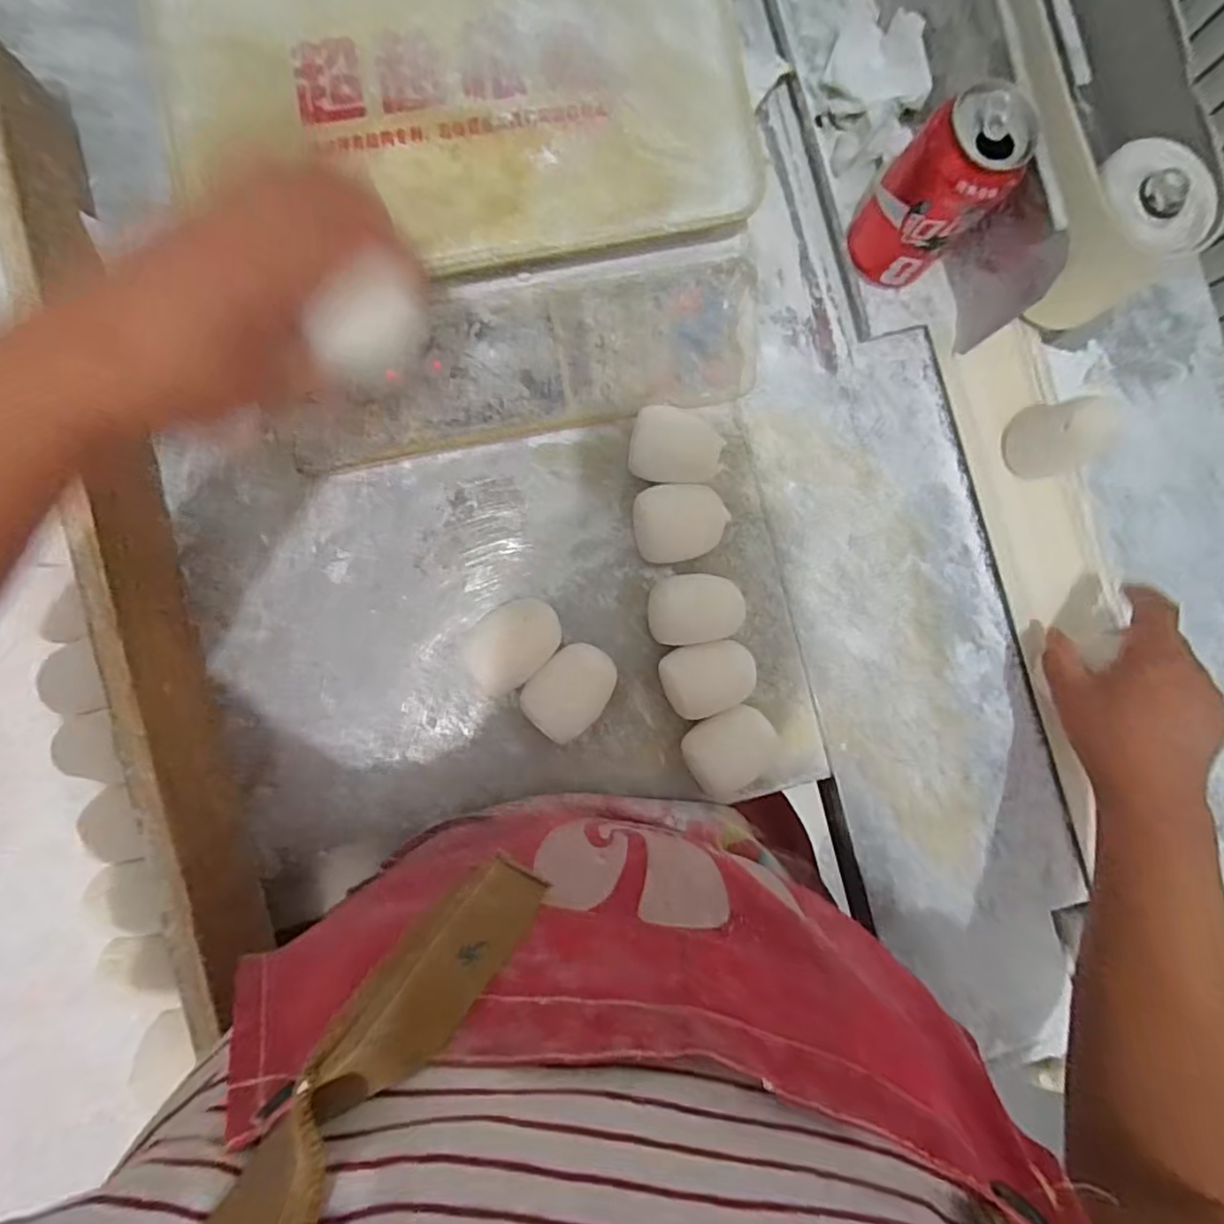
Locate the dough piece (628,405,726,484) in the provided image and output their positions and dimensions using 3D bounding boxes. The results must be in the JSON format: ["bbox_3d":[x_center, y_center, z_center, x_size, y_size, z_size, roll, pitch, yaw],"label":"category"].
[{"bbox_3d":[0.045,-0.114,0.442,0.063,0.039,0.047,12,87,-3],"label":"dough piece"}]

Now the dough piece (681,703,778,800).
[{"bbox_3d":[0.083,0.097,0.442,0.063,0.041,0.055,-22,89,-4],"label":"dough piece"}]

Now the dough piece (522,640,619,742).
[{"bbox_3d":[-0.027,0.054,0.433,0.064,0.037,0.049,-44,91,-4],"label":"dough piece"}]

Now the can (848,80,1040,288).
[{"bbox_3d":[0.209,-0.272,0.416,0.068,0.127,0.061,37,86,-1],"label":"can"}]

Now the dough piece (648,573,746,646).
[{"bbox_3d":[0.059,-0.001,0.444,0.064,0.037,0.047,-1,88,-3],"label":"dough piece"}]

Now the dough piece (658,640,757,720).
[{"bbox_3d":[0.067,0.045,0.441,0.063,0.038,0.048,-19,89,-4],"label":"dough piece"}]

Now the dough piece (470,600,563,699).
[{"bbox_3d":[-0.069,0.022,0.437,0.068,0.034,0.049,-39,90,-4],"label":"dough piece"}]

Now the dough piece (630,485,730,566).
[{"bbox_3d":[0.047,-0.061,0.441,0.063,0.037,0.050,-5,88,-3],"label":"dough piece"}]

